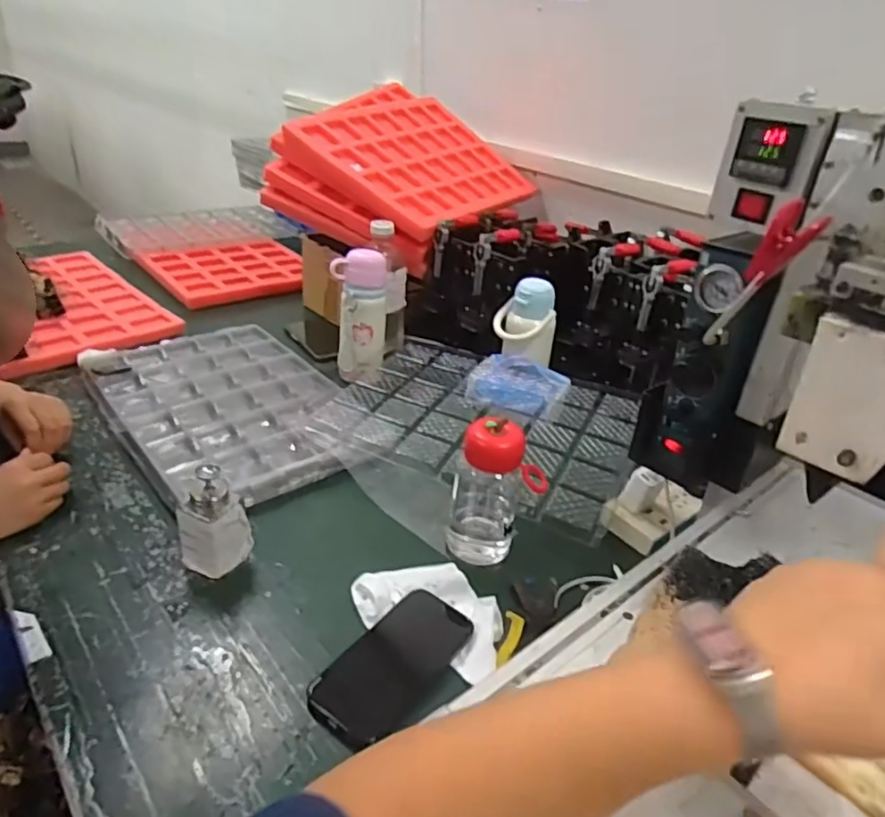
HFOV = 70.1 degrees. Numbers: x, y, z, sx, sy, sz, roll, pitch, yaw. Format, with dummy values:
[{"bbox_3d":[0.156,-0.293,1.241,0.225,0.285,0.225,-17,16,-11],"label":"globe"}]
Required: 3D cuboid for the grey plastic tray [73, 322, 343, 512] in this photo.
[{"bbox_3d":[-0.328,-0.022,0.960,0.310,0.027,0.474,-20,39,-36],"label":"grey plastic tray"}]

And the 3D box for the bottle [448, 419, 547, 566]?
[{"bbox_3d":[0.057,0.095,0.721,0.090,0.177,0.084,-1,30,-12],"label":"bottle"}]

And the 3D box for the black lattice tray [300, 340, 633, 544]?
[{"bbox_3d":[0.064,0.007,0.925,0.415,0.022,0.317,16,32,18],"label":"black lattice tray"}]

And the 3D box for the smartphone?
[{"bbox_3d":[-0.046,0.239,0.593,0.087,0.015,0.163,25,36,30],"label":"smartphone"}]

